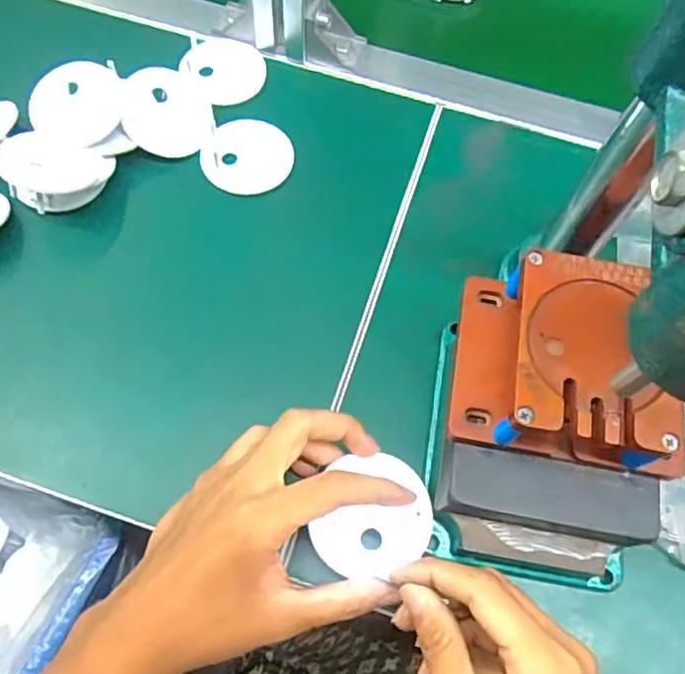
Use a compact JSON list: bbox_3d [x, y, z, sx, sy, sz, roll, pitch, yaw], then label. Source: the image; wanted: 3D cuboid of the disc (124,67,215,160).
[{"bbox_3d":[-0.120,-0.157,0.426,0.057,0.004,0.071,2,71,-15],"label":"disc"}]

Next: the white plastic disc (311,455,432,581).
[{"bbox_3d":[0.017,0.092,0.313,0.056,0.009,0.061,1,66,-2],"label":"white plastic disc"}]

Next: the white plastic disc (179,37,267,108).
[{"bbox_3d":[-0.085,-0.197,0.451,0.057,0.004,0.059,6,68,-14],"label":"white plastic disc"}]

